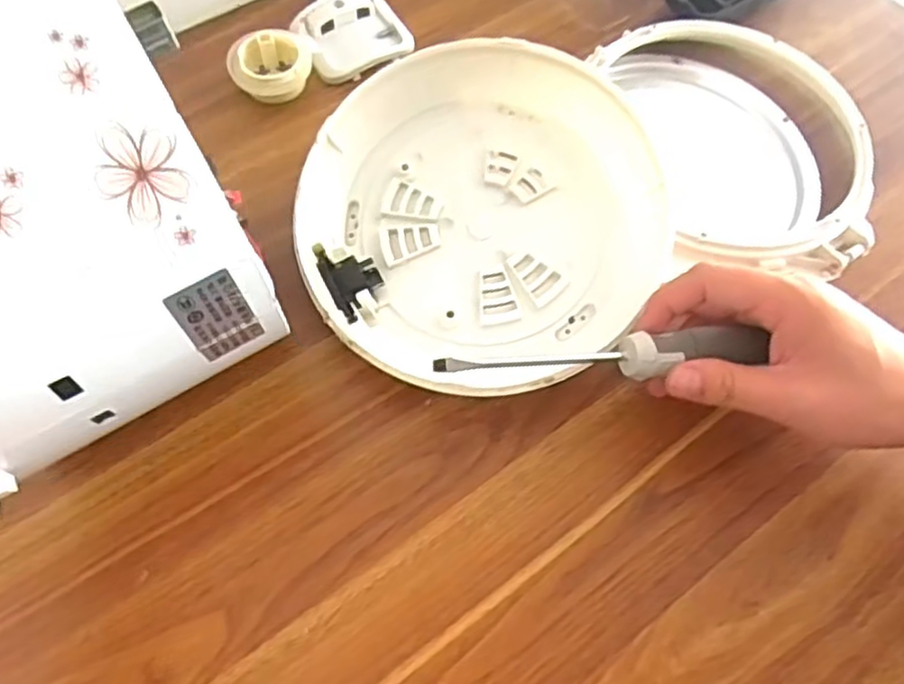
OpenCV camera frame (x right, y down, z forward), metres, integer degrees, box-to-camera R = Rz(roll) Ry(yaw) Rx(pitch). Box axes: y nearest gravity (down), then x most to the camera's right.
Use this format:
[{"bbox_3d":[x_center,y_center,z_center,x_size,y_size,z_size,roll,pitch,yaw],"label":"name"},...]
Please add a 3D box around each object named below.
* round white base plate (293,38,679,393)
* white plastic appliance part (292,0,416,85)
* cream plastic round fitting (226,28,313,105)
[{"bbox_3d":[0.020,-0.074,0.414,0.196,0.063,0.201,1,64,-3],"label":"round white base plate"},{"bbox_3d":[-0.073,-0.222,0.506,0.072,0.021,0.076,-30,70,-17],"label":"white plastic appliance part"},{"bbox_3d":[-0.120,-0.185,0.480,0.053,0.020,0.043,-25,69,-15],"label":"cream plastic round fitting"}]

